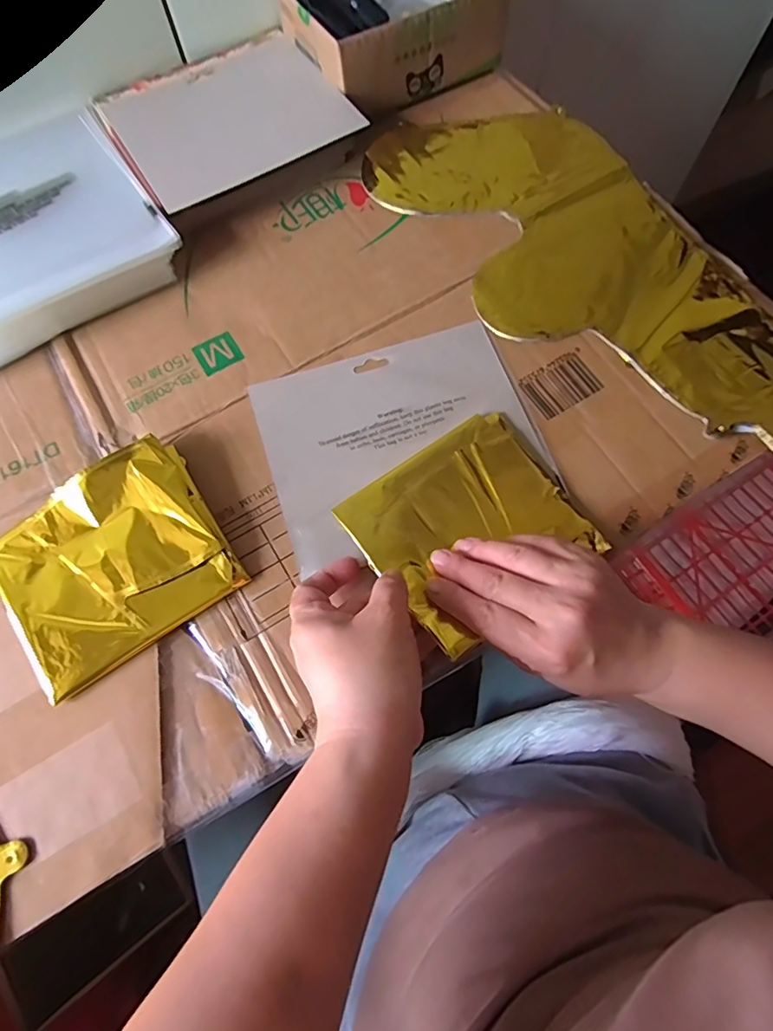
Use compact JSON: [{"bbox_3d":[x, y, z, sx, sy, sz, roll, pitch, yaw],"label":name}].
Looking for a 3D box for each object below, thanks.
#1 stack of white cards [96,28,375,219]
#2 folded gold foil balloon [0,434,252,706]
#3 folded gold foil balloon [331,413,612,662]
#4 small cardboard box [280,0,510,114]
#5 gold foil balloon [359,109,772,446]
[{"bbox_3d":[-0.145,-0.361,0.485,0.197,0.034,0.174,-29,70,-8],"label":"stack of white cards"},{"bbox_3d":[-0.186,0.030,0.349,0.142,0.030,0.121,-33,71,-10],"label":"folded gold foil balloon"},{"bbox_3d":[0.058,0.003,0.351,0.144,0.017,0.127,-31,73,-16],"label":"folded gold foil balloon"},{"bbox_3d":[0.006,-0.474,0.500,0.189,0.067,0.138,-29,70,-8],"label":"small cardboard box"},{"bbox_3d":[0.164,-0.209,0.428,0.197,0.014,0.421,-30,70,-8],"label":"gold foil balloon"}]

